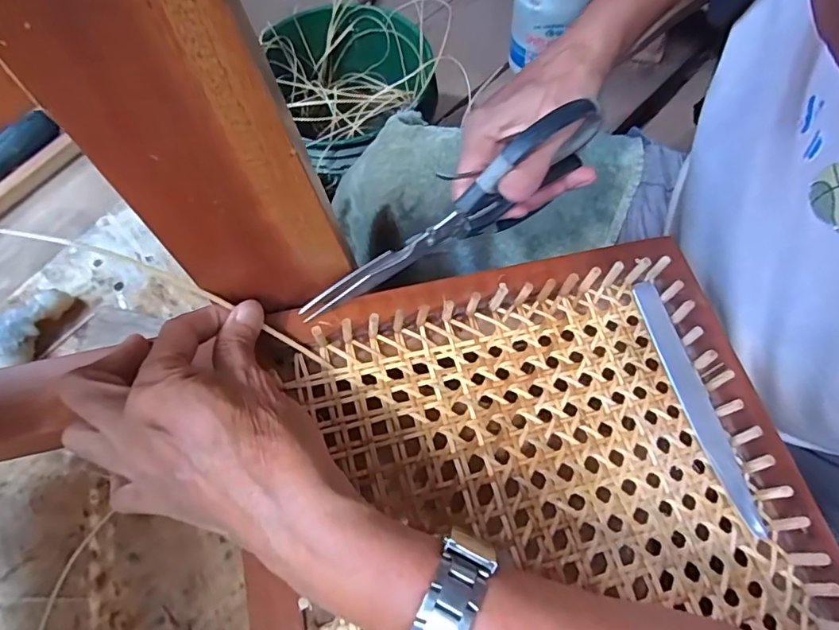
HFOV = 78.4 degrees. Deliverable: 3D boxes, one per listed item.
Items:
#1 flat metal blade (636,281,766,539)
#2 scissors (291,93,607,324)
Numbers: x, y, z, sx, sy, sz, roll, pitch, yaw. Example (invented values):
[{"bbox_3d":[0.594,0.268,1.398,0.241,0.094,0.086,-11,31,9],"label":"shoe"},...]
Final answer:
[{"bbox_3d":[0.159,0.047,0.300,0.018,0.009,0.149,-14,65,-5],"label":"flat metal blade"},{"bbox_3d":[0.023,-0.055,0.311,0.204,0.071,0.011,-34,69,-3],"label":"scissors"}]

